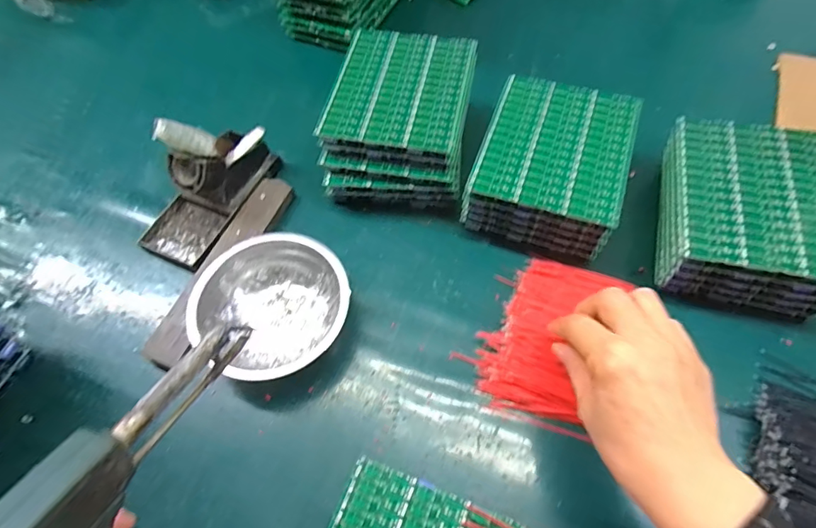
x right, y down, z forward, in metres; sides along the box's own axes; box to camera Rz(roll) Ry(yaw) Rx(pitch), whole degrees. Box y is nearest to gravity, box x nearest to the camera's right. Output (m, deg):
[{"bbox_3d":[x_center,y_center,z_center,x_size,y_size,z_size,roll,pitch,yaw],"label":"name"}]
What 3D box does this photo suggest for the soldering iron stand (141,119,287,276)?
[{"bbox_3d":[-0.198,-0.082,0.454,0.072,0.084,0.151,22,62,17],"label":"soldering iron stand"}]

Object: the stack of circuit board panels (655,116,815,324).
[{"bbox_3d":[0.288,-0.043,0.410,0.127,0.066,0.149,9,59,10],"label":"stack of circuit board panels"}]

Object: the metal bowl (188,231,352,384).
[{"bbox_3d":[-0.114,0.037,0.402,0.124,0.045,0.122,-2,58,3],"label":"metal bowl"}]

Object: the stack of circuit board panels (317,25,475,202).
[{"bbox_3d":[-0.004,-0.145,0.475,0.131,0.075,0.164,7,59,9],"label":"stack of circuit board panels"}]

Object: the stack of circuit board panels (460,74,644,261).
[{"bbox_3d":[0.136,-0.093,0.452,0.127,0.066,0.148,17,61,14],"label":"stack of circuit board panels"}]

